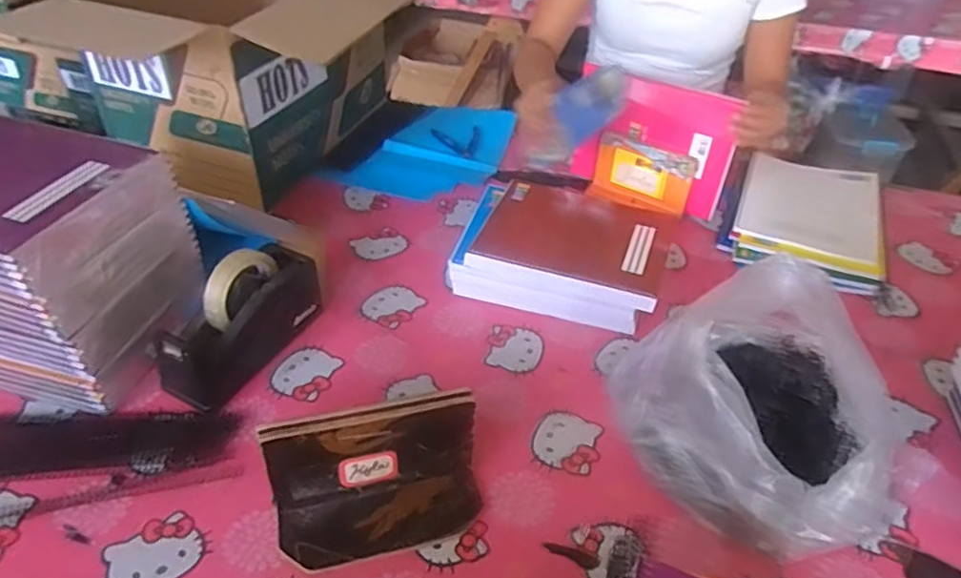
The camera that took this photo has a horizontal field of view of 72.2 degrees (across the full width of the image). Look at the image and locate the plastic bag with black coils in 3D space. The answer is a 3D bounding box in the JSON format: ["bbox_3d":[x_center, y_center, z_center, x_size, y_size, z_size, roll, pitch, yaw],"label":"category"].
[{"bbox_3d":[0.306,0.110,0.695,0.279,0.165,0.286,-21,46,-27],"label":"plastic bag with black coils"}]

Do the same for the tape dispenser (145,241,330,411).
[{"bbox_3d":[-0.280,0.034,0.774,0.075,0.122,0.205,19,42,18],"label":"tape dispenser"}]

